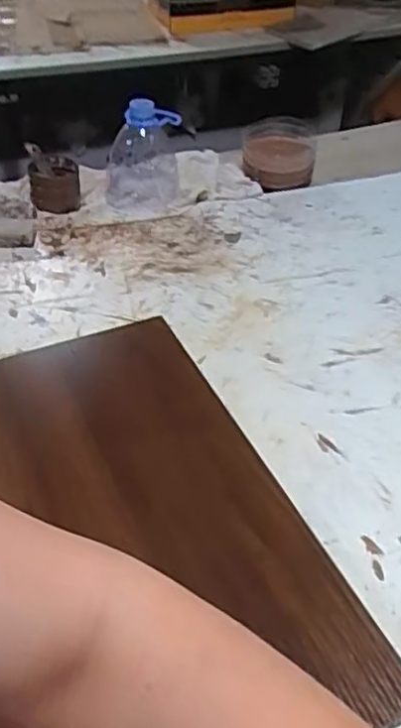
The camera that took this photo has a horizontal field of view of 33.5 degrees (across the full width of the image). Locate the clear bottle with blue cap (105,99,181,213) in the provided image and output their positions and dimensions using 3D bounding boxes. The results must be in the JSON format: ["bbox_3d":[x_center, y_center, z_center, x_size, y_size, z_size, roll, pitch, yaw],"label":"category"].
[{"bbox_3d":[-0.077,-0.278,0.870,0.097,0.121,0.095,-2,43,-4],"label":"clear bottle with blue cap"}]

